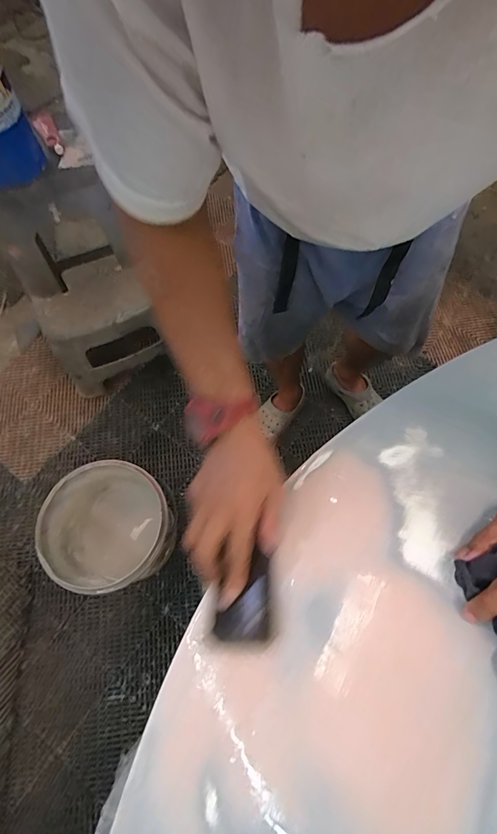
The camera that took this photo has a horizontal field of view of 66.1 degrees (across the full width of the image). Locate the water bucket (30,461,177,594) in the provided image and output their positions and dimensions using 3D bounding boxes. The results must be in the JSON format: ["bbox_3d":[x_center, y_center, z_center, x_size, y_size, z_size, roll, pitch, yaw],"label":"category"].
[{"bbox_3d":[-0.343,0.315,1.044,0.284,0.368,0.298,0,66,0],"label":"water bucket"}]

